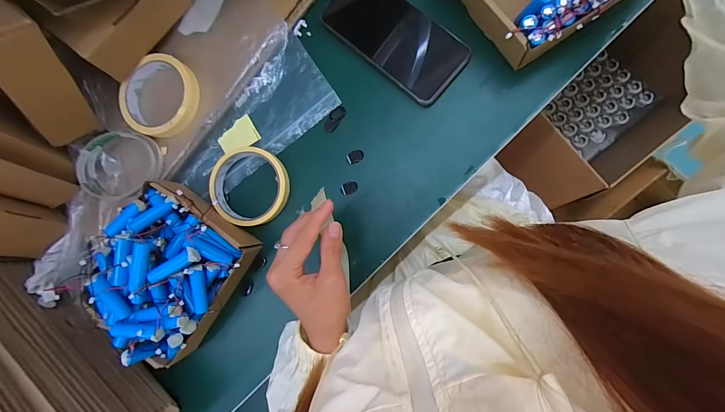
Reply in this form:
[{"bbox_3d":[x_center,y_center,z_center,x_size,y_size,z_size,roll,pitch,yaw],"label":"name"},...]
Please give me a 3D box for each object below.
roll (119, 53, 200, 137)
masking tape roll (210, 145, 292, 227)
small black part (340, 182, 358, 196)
[{"bbox_3d":[-0.245,-0.131,0.422,0.094,0.028,0.094,0,91,8],"label":"roll"},{"bbox_3d":[-0.133,-0.023,0.411,0.088,0.025,0.090,0,87,9],"label":"masking tape roll"},{"bbox_3d":[-0.015,-0.021,0.410,0.020,0.015,0.013,-19,88,8],"label":"small black part"}]

